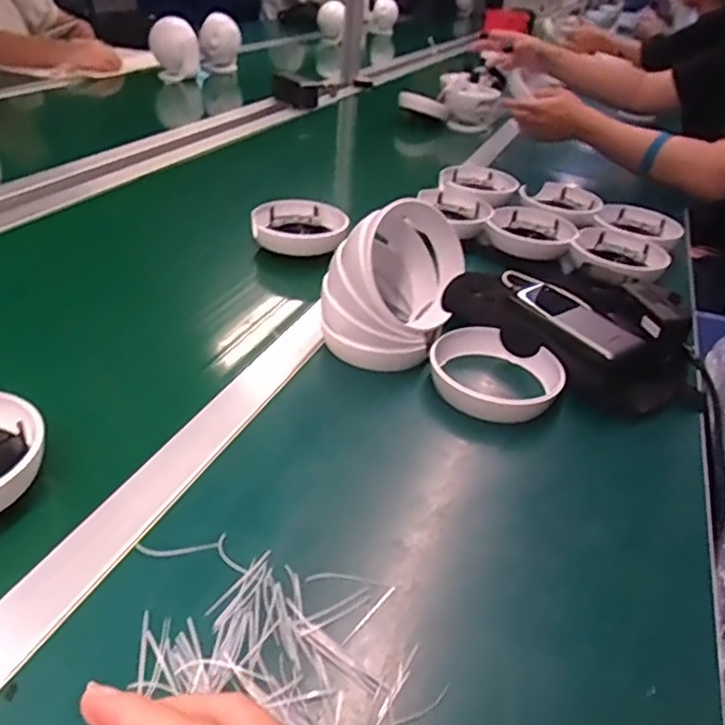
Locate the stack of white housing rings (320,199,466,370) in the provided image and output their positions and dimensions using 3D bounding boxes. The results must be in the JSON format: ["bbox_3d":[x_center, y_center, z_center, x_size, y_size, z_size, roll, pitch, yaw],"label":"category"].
[{"bbox_3d":[0.027,-0.064,0.581,0.102,0.136,0.117,24,37,24],"label":"stack of white housing rings"}]

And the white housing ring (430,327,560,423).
[{"bbox_3d":[0.118,0.010,0.561,0.116,0.032,0.113,4,35,-3],"label":"white housing ring"}]

